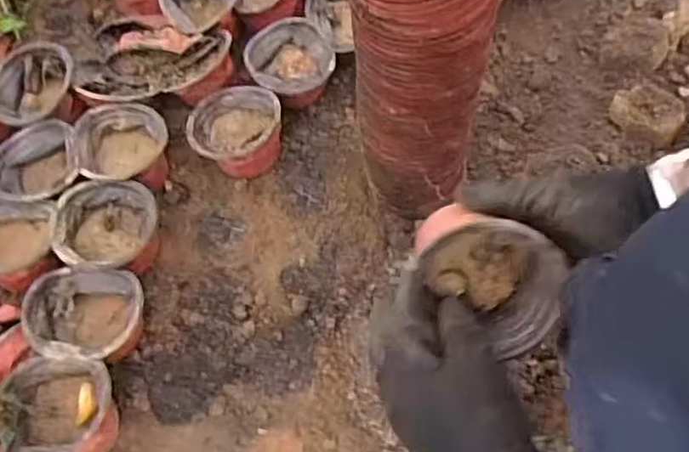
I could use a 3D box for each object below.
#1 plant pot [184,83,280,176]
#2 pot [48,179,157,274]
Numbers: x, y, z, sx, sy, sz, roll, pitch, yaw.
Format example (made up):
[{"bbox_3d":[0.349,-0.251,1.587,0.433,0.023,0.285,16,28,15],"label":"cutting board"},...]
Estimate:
[{"bbox_3d":[-0.118,-0.104,0.689,0.097,0.055,0.097,-2,63,5],"label":"plant pot"},{"bbox_3d":[-0.238,0.007,0.636,0.091,0.065,0.091,-2,63,5],"label":"pot"}]

